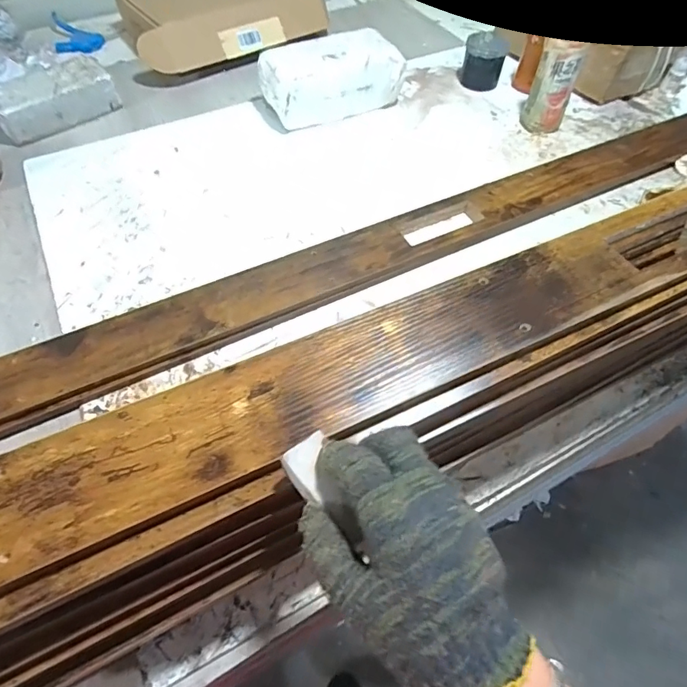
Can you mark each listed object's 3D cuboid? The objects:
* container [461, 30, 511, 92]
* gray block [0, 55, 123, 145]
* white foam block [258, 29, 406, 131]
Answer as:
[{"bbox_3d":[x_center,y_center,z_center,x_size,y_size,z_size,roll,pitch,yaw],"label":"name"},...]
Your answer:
[{"bbox_3d":[0.282,-0.565,0.924,0.078,0.073,0.084,0,56,0],"label":"container"},{"bbox_3d":[-0.519,-0.444,0.841,0.220,0.075,0.084,-33,62,-20],"label":"gray block"},{"bbox_3d":[-0.018,-0.480,0.844,0.253,0.116,0.100,-19,58,-12],"label":"white foam block"}]

